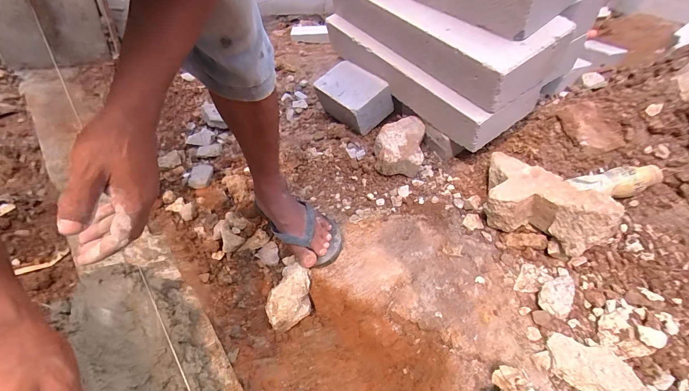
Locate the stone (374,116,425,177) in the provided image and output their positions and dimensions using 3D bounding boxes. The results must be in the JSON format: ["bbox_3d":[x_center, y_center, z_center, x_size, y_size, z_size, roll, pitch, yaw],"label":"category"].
[{"bbox_3d":[0.138,-0.124,0.815,0.121,0.087,0.177,14,41,1],"label":"stone"}]

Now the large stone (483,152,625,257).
[{"bbox_3d":[0.382,0.011,0.635,0.227,0.141,0.161,32,45,20],"label":"large stone"}]

